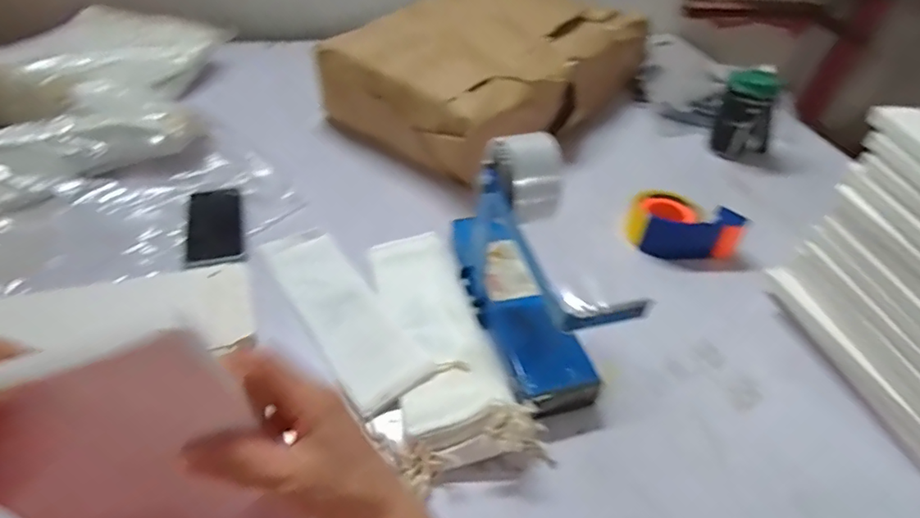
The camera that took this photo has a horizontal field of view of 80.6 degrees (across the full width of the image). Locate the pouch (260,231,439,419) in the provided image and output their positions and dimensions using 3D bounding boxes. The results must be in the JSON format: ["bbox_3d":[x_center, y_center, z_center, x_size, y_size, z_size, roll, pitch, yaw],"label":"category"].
[{"bbox_3d":[-0.144,0.055,0.645,0.091,0.020,0.291,-23,49,-28],"label":"pouch"}]

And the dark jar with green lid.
[{"bbox_3d":[0.502,-0.254,0.945,0.088,0.142,0.084,3,42,-3],"label":"dark jar with green lid"}]

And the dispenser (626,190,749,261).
[{"bbox_3d":[0.312,-0.042,0.760,0.149,0.061,0.092,23,45,19],"label":"dispenser"}]

